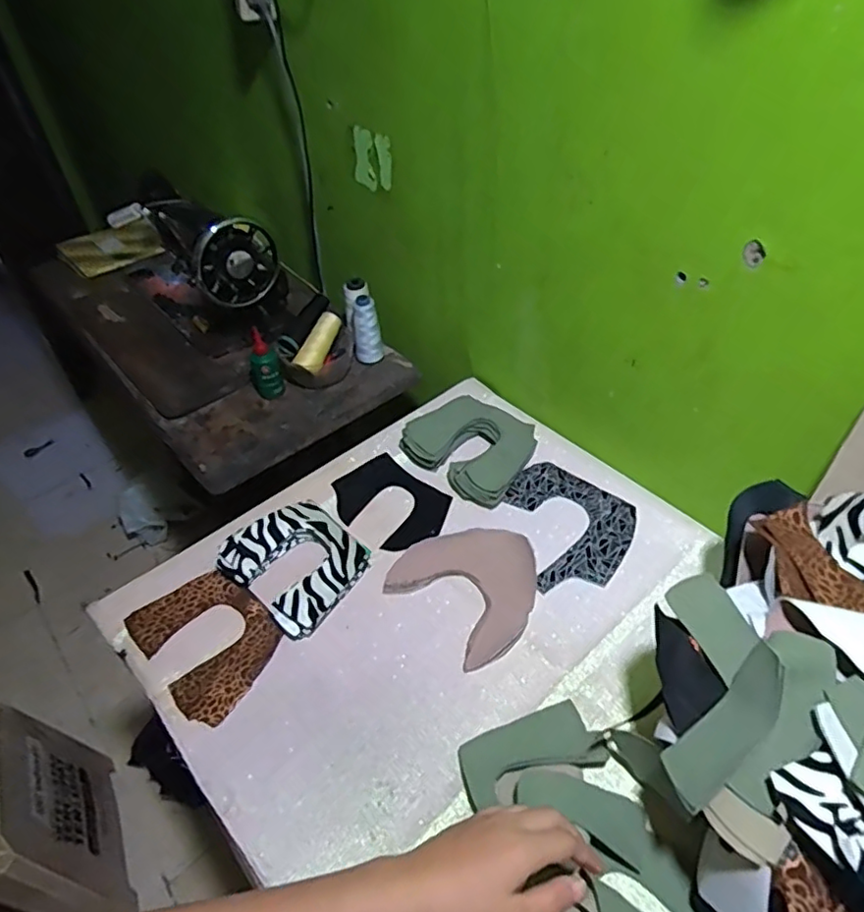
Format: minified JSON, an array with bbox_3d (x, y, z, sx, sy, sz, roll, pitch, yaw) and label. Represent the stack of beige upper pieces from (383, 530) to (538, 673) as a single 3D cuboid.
[{"bbox_3d":[0.050,0.144,0.703,0.157,0.012,0.160,-37,53,-27],"label":"stack of beige upper pieces"}]

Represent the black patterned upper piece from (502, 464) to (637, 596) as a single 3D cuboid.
[{"bbox_3d":[0.160,0.089,0.758,0.164,0.009,0.171,-2,46,2],"label":"black patterned upper piece"}]

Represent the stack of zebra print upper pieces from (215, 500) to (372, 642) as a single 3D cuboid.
[{"bbox_3d":[-0.160,0.122,0.721,0.157,0.031,0.135,30,55,30],"label":"stack of zebra print upper pieces"}]

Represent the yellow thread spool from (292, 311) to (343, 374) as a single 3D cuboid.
[{"bbox_3d":[-0.178,-0.178,0.967,0.036,0.035,0.112,19,70,22],"label":"yellow thread spool"}]

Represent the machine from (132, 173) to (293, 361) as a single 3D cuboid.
[{"bbox_3d":[-0.430,-0.372,1.076,0.191,0.189,0.413,-29,50,-22],"label":"machine"}]

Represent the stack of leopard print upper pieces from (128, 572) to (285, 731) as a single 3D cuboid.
[{"bbox_3d":[-0.244,0.199,0.665,0.122,0.013,0.162,-36,53,-27],"label":"stack of leopard print upper pieces"}]

